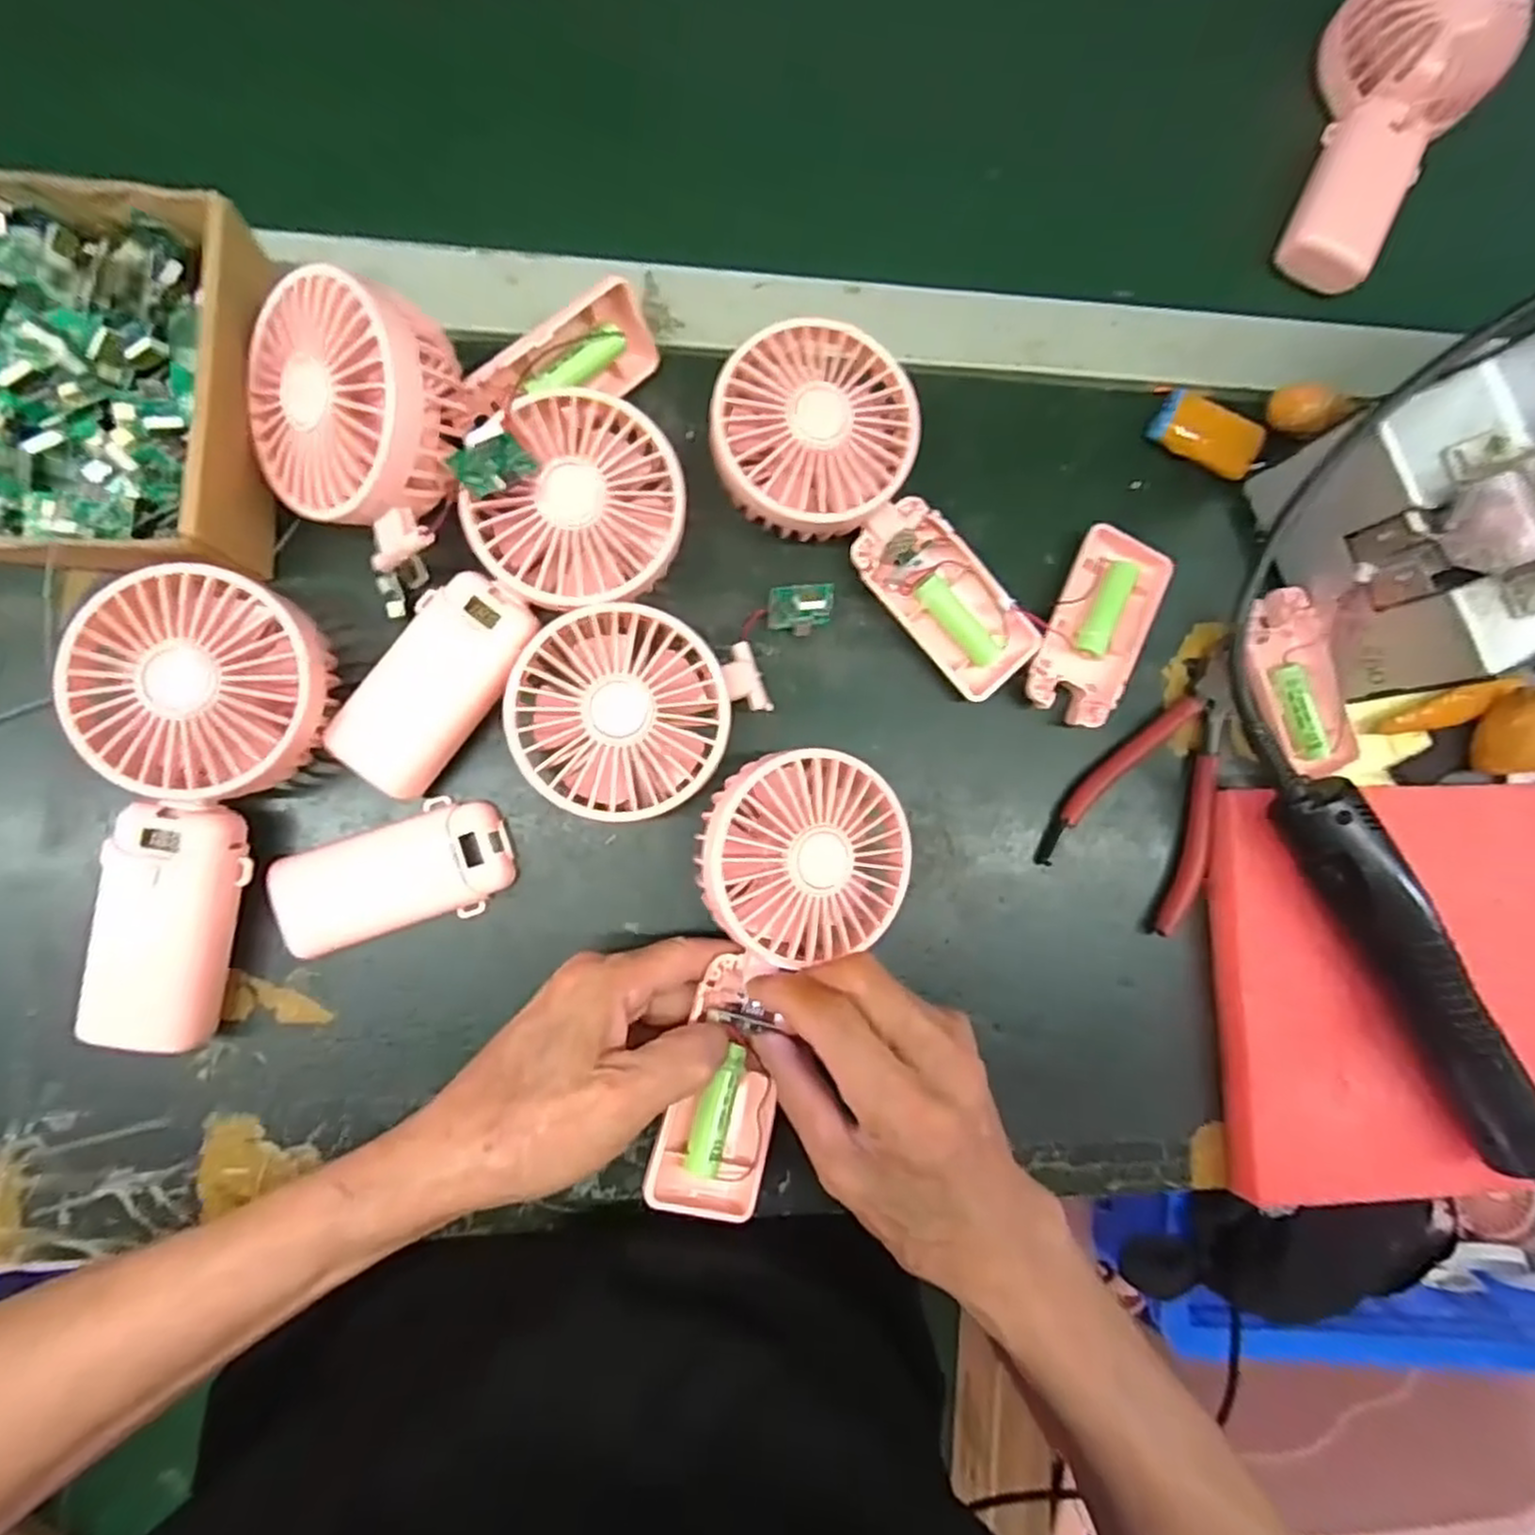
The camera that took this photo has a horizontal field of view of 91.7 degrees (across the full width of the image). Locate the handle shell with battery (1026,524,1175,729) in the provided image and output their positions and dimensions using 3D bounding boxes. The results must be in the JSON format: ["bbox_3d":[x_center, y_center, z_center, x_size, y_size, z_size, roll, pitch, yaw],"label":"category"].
[{"bbox_3d":[0.161,-0.068,0.369,0.047,0.017,0.095,23,84,-6],"label":"handle shell with battery"}]

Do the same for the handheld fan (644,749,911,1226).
[{"bbox_3d":[0.003,0.086,0.303,0.086,0.028,0.184,16,87,-7],"label":"handheld fan"}]

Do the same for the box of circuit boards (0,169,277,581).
[{"bbox_3d":[-0.292,-0.155,0.298,0.170,0.054,0.154,5,86,-8],"label":"box of circuit boards"}]

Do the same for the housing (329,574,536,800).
[{"bbox_3d":[-0.138,-0.035,0.316,0.046,0.027,0.094,35,83,-5],"label":"housing"}]

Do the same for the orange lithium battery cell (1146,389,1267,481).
[{"bbox_3d":[0.224,-0.168,0.381,0.053,0.026,0.026,25,84,-6],"label":"orange lithium battery cell"}]

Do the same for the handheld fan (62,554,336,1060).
[{"bbox_3d":[-0.237,0.016,0.296,0.089,0.043,0.184,18,85,-7],"label":"handheld fan"}]

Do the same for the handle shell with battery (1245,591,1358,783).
[{"bbox_3d":[0.263,-0.041,0.372,0.048,0.011,0.092,-21,90,-9],"label":"handle shell with battery"}]

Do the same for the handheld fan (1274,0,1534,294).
[{"bbox_3d":[0.318,-0.342,0.383,0.085,0.052,0.160,35,83,-5],"label":"handheld fan"}]

